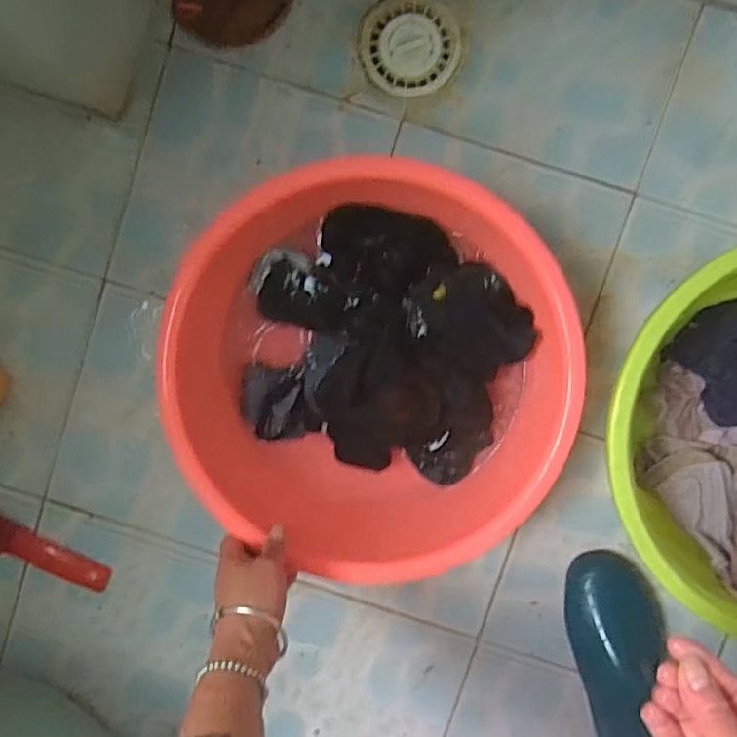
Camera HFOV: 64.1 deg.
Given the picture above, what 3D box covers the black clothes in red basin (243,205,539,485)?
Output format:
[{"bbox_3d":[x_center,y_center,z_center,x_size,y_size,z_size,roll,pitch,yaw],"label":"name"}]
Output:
[{"bbox_3d":[0.013,-0.022,0.559,0.247,0.055,0.234,0,95,2],"label":"black clothes in red basin"}]

